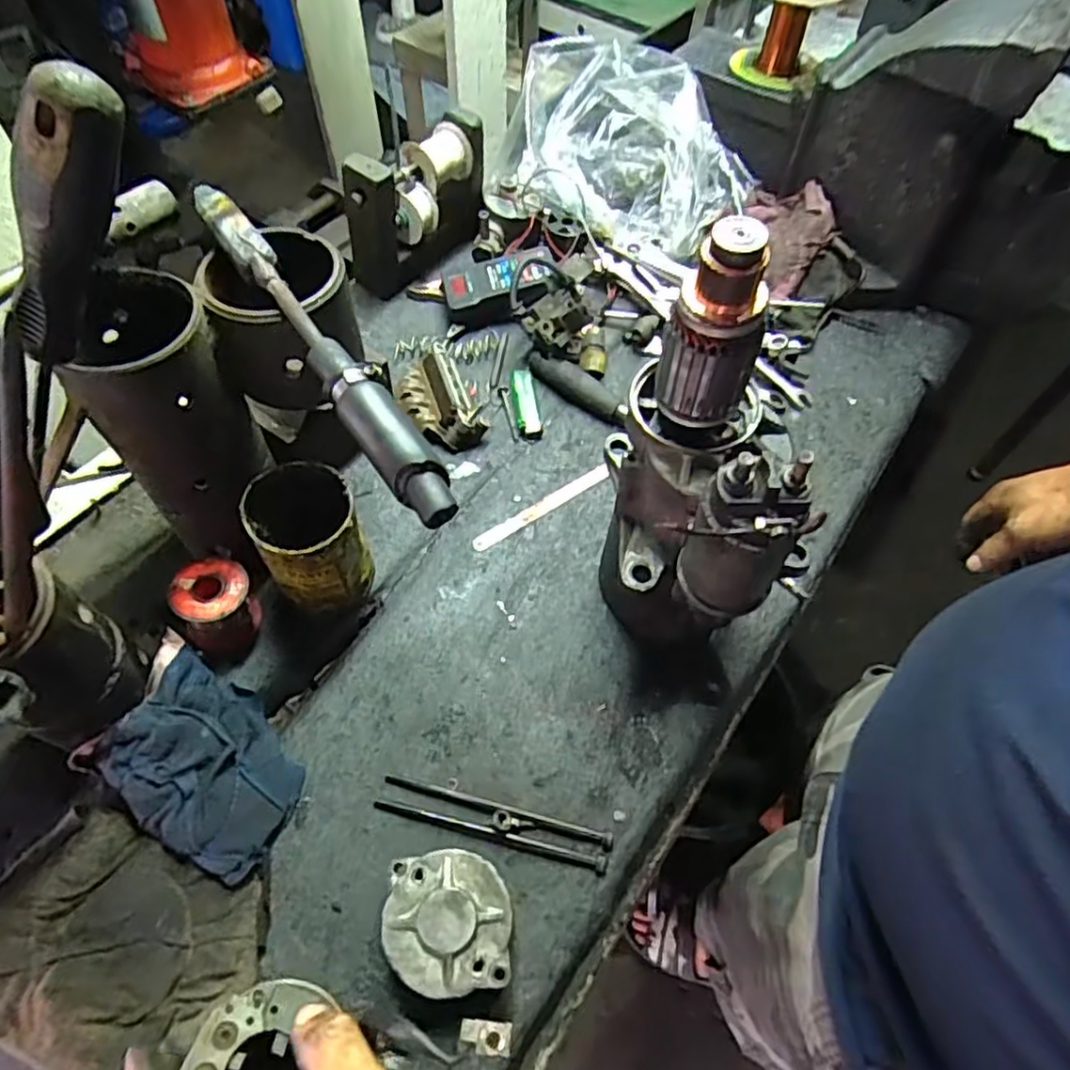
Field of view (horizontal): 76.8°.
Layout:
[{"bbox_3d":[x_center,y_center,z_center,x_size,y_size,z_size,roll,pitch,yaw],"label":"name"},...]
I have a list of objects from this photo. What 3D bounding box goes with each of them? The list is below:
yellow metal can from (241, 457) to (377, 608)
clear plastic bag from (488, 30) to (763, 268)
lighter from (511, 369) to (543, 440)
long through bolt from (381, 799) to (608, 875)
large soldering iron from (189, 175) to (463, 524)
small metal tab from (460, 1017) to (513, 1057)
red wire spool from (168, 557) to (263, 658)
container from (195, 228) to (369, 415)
[{"bbox_3d":[-0.164,0.012,0.512,0.067,0.123,0.070,1,58,-2],"label":"yellow metal can"},{"bbox_3d":[0.103,-0.431,0.765,0.272,0.129,0.205,12,59,5],"label":"clear plastic bag"},{"bbox_3d":[-0.009,-0.130,0.662,0.024,0.011,0.085,-5,59,-6],"label":"lighter"},{"bbox_3d":[-0.031,0.206,0.467,0.164,0.009,0.009,12,59,5],"label":"long through bolt"},{"bbox_3d":[-0.124,-0.113,0.378,0.027,0.031,0.274,-30,64,-19],"label":"large soldering iron"},{"bbox_3d":[-0.026,0.270,0.363,0.027,0.007,0.015,7,58,2],"label":"small metal tab"},{"bbox_3d":[-0.240,0.054,0.512,0.047,0.058,0.054,16,59,8],"label":"red wire spool"},{"bbox_3d":[-0.159,-0.141,0.441,0.091,0.076,0.090,1,58,-2],"label":"container"}]

